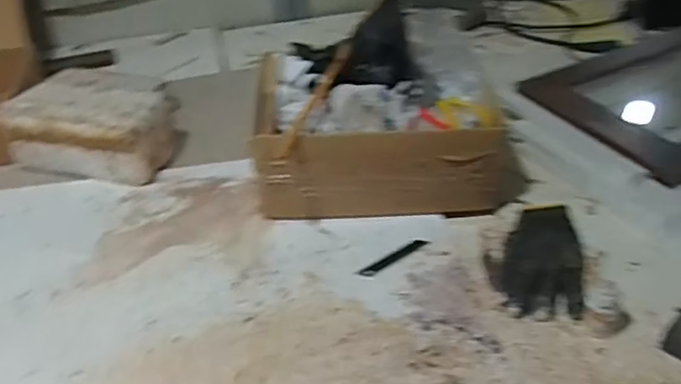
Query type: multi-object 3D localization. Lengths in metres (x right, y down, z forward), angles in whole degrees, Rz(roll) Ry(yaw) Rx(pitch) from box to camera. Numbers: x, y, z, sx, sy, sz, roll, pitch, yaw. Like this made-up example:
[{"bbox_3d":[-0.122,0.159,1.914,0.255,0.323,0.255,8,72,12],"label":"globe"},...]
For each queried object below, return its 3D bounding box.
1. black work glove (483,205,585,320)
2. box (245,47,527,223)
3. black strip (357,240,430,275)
[{"bbox_3d":[0.232,0.075,0.743,0.109,0.032,0.176,8,39,16],"label":"black work glove"},{"bbox_3d":[0.063,-0.077,0.851,0.343,0.130,0.198,-3,37,1],"label":"box"},{"bbox_3d":[0.063,0.078,0.757,0.094,0.004,0.015,-26,42,-26],"label":"black strip"}]

